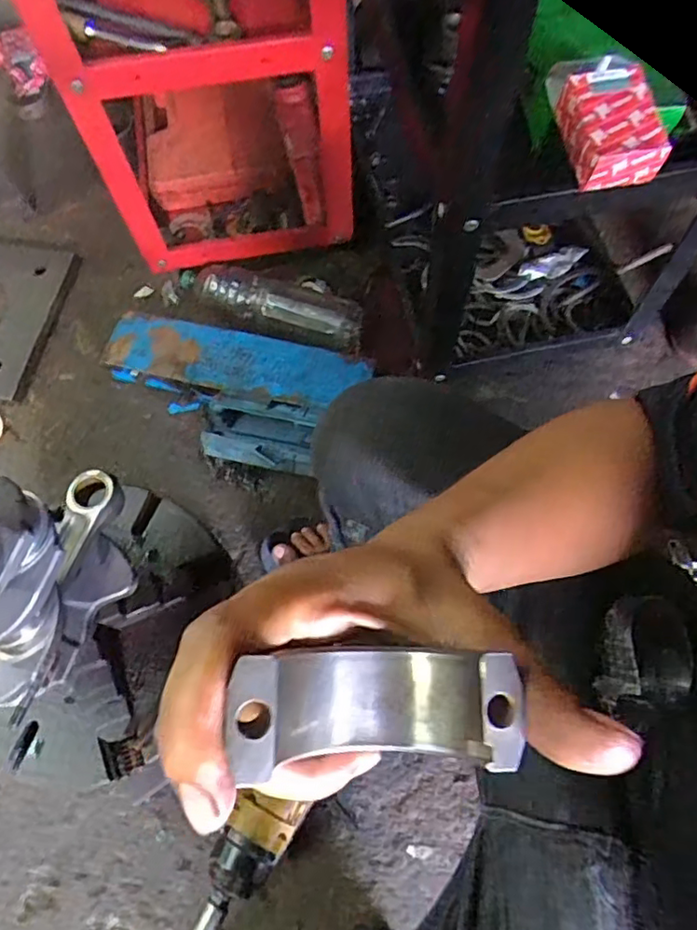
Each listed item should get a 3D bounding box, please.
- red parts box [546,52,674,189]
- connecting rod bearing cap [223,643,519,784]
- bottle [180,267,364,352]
[{"bbox_3d":[0.262,-0.360,0.625,0.094,0.043,0.154,-5,68,-2],"label":"red parts box"},{"bbox_3d":[0.005,0.064,0.166,0.074,0.035,0.033,8,72,-22],"label":"connecting rod bearing cap"},{"bbox_3d":[-0.127,-0.266,0.969,0.312,0.067,0.076,22,69,9],"label":"bottle"}]

